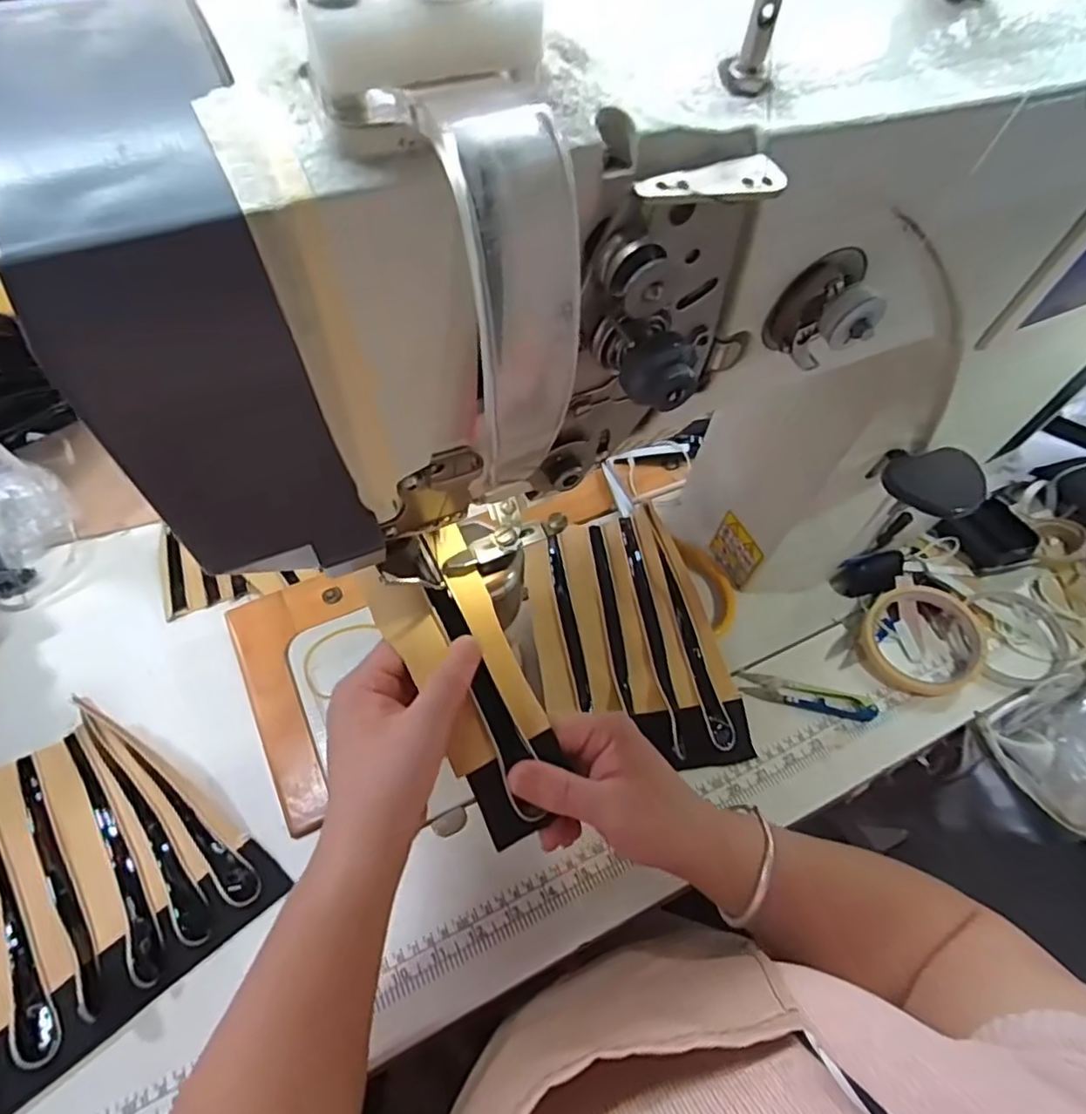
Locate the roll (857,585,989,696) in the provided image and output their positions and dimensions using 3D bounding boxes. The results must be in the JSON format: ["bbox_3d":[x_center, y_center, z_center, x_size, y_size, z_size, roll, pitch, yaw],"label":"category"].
[{"bbox_3d":[0.316,0.066,0.532,0.096,0.028,0.094,0,53,0],"label":"roll"}]

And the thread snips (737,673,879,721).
[{"bbox_3d":[0.210,0.110,0.513,0.105,0.007,0.024,9,53,6],"label":"thread snips"}]

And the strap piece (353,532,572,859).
[{"bbox_3d":[-0.039,0.066,0.337,0.057,0.010,0.159,-22,78,-16],"label":"strap piece"}]

